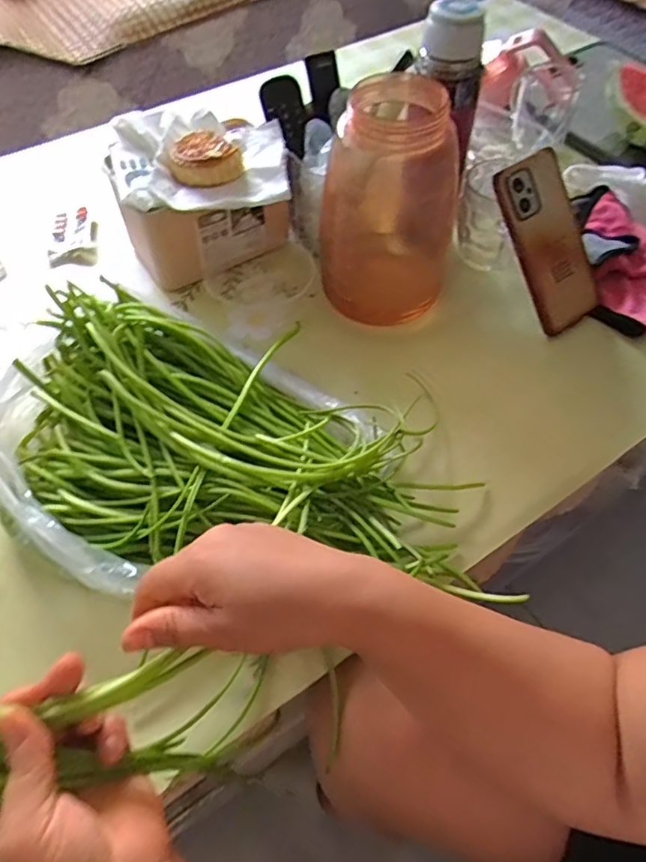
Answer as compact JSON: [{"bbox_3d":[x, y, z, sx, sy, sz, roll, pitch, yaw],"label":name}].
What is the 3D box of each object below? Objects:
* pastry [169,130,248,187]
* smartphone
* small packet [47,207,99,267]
[{"bbox_3d":[-0.109,-0.256,0.541,0.060,0.021,0.070,-33,61,-20],"label":"pastry"},{"bbox_3d":[0.216,-0.177,0.545,0.069,0.159,0.013,-30,18,-7],"label":"smartphone"},{"bbox_3d":[-0.282,-0.216,0.656,0.048,0.021,0.084,-8,56,-5],"label":"small packet"}]

